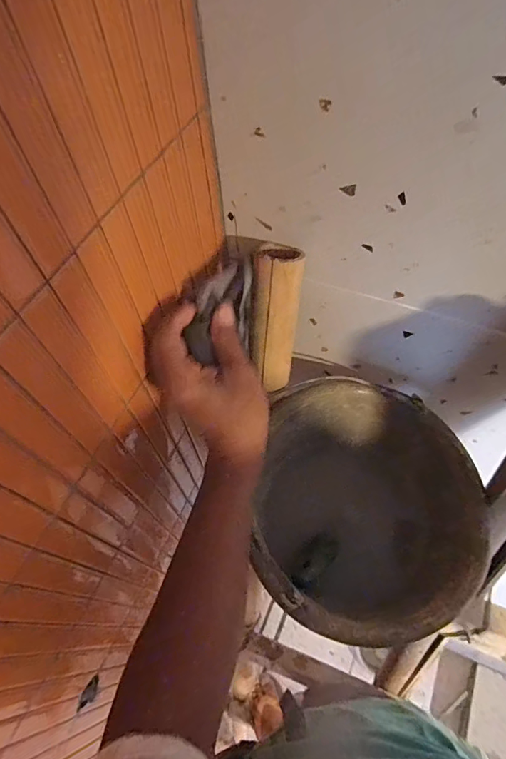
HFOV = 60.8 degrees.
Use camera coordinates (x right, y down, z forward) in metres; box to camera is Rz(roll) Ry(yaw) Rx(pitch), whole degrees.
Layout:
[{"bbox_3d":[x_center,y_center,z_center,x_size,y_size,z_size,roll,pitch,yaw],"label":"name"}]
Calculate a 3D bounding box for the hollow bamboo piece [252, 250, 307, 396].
[{"bbox_3d":[0.024,-0.054,0.430,0.048,0.159,0.040,3,38,5],"label":"hollow bamboo piece"}]

